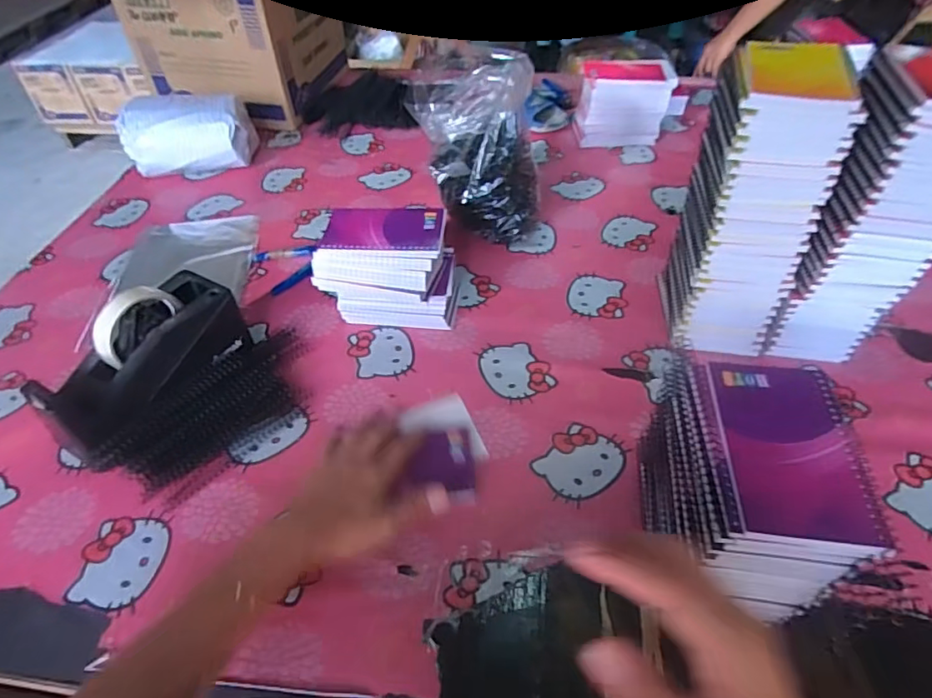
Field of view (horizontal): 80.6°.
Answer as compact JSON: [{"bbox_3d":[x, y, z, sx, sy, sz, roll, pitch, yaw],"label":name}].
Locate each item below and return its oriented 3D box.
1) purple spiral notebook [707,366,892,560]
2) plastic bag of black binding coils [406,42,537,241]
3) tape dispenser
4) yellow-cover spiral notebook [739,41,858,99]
[{"bbox_3d":[0.203,0.061,0.347,0.078,0.012,0.127,4,46,6],"label":"purple spiral notebook"},{"bbox_3d":[0.014,-0.272,0.747,0.158,0.215,0.173,-3,46,-2],"label":"plastic bag of black binding coils"},{"bbox_3d":[-0.319,0.012,0.551,0.080,0.114,0.196,22,51,22],"label":"tape dispenser"},{"bbox_3d":[0.285,-0.245,0.477,0.090,0.007,0.128,14,48,15],"label":"yellow-cover spiral notebook"}]

